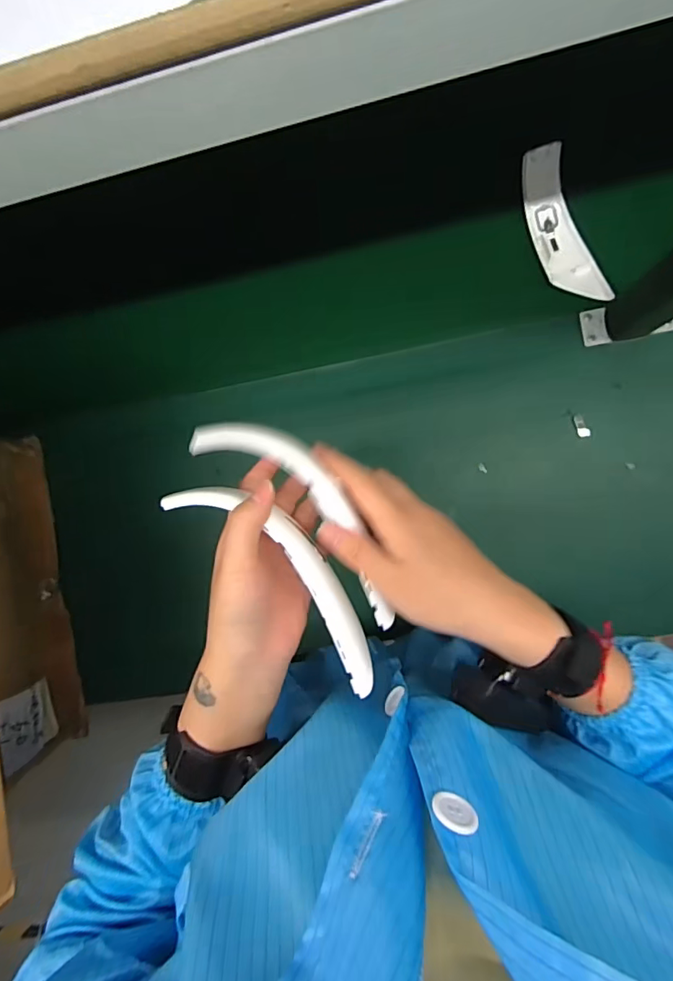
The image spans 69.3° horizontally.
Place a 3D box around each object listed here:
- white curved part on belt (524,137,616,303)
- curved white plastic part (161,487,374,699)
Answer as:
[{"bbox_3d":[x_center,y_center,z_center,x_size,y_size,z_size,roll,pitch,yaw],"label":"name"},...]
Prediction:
[{"bbox_3d":[0.257,-0.295,0.561,0.051,0.048,0.176,-22,88,6],"label":"white curved part on belt"},{"bbox_3d":[-0.031,0.053,0.318,0.175,0.026,0.046,45,95,5],"label":"curved white plastic part"}]

